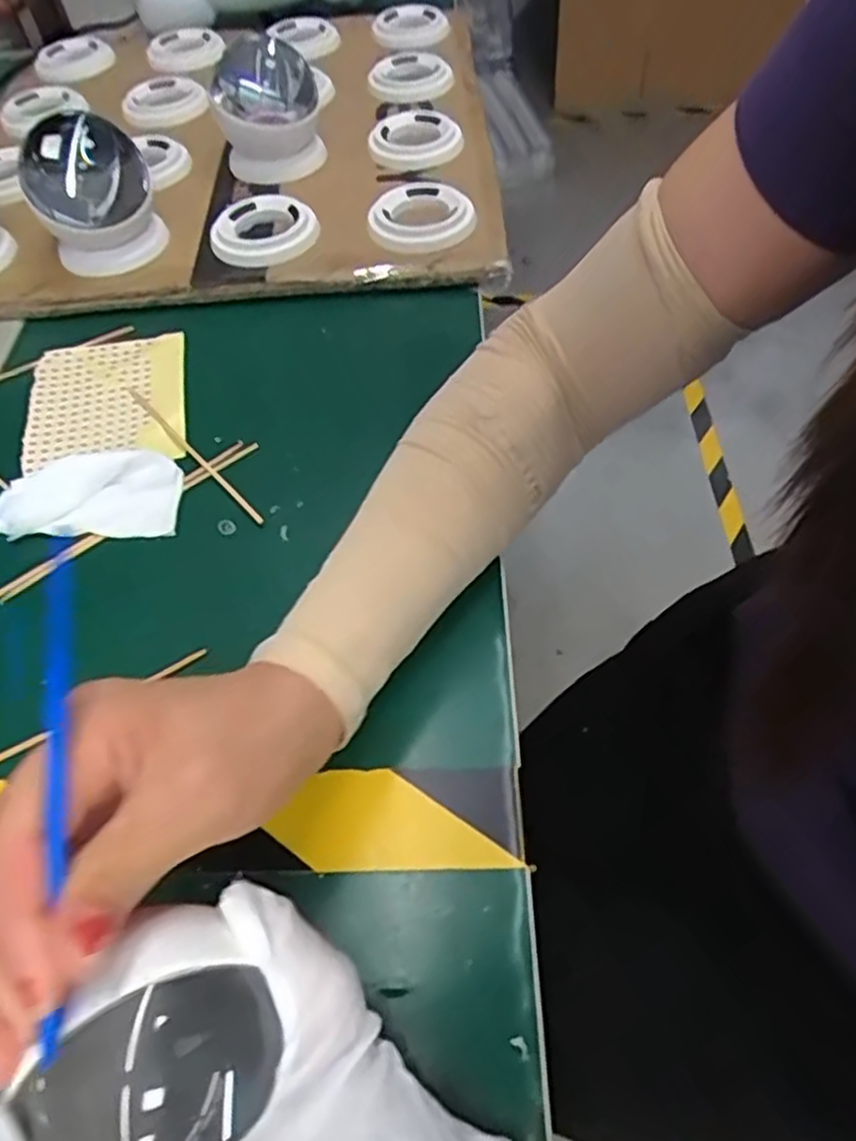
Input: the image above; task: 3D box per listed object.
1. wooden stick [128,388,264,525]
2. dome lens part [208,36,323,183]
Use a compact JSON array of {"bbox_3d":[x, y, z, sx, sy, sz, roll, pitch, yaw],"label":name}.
[{"bbox_3d":[-0.129,-0.067,0.406,0.005,0.006,0.143,-36,61,-21],"label":"wooden stick"},{"bbox_3d":[-0.115,-0.328,0.532,0.071,0.083,0.078,-12,55,-6],"label":"dome lens part"}]

